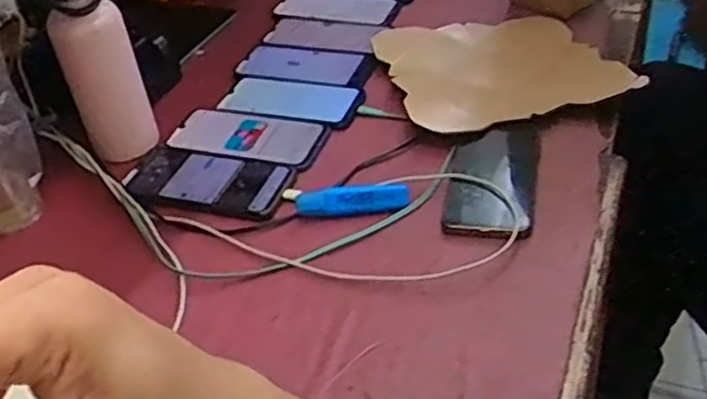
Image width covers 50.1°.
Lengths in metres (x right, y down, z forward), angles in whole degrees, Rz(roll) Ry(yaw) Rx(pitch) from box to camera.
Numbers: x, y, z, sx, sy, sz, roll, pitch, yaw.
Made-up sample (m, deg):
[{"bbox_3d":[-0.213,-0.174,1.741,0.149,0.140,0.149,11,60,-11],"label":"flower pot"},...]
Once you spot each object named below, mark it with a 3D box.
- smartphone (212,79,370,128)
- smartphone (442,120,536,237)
[{"bbox_3d":[-0.071,-0.111,0.862,0.161,0.015,0.071,7,48,16],"label":"smartphone"},{"bbox_3d":[0.128,-0.023,0.701,0.078,0.014,0.141,-6,44,20],"label":"smartphone"}]

